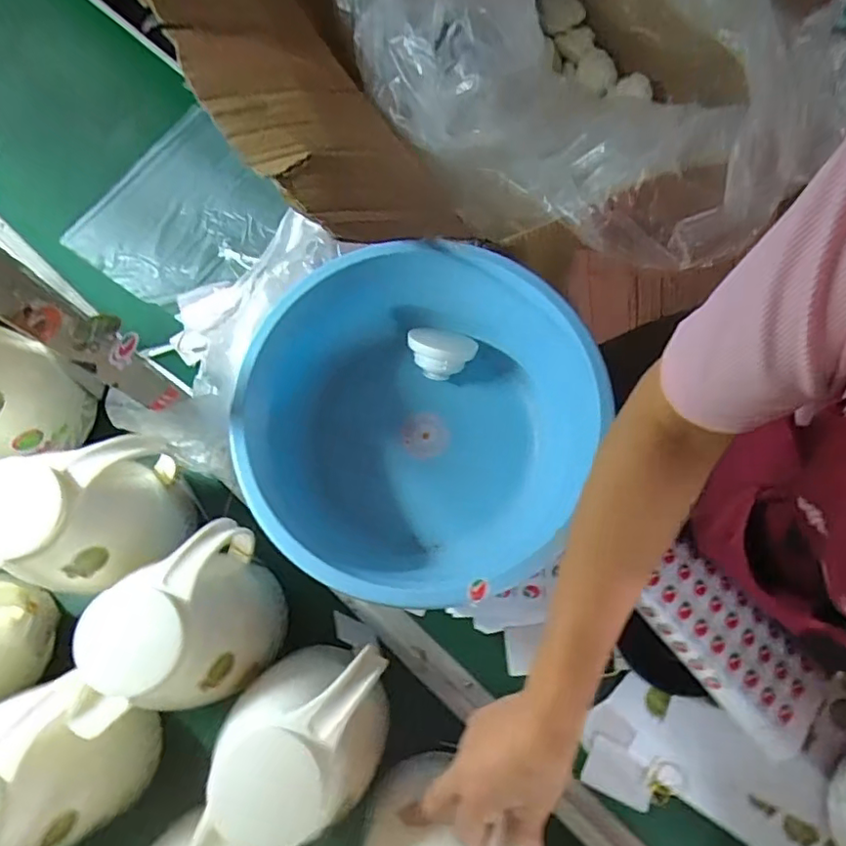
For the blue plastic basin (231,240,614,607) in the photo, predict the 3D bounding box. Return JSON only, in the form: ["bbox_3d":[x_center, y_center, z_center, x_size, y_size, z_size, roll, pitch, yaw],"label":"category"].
[{"bbox_3d":[0.002,0.006,0.655,0.343,0.174,0.359,0,75,2],"label":"blue plastic basin"}]

